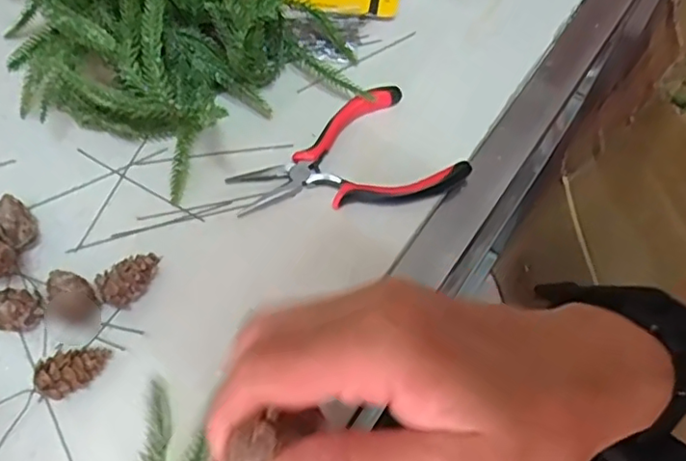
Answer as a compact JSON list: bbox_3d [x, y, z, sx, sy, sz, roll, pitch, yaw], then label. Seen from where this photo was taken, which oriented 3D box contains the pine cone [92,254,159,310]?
[{"bbox_3d":[-0.118,0.028,0.341,0.036,0.021,0.020,-36,70,-17],"label":"pine cone"}]

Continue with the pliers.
[{"bbox_3d":[0.003,-0.035,0.378,0.127,0.014,0.080,-31,69,-15],"label":"pliers"}]

